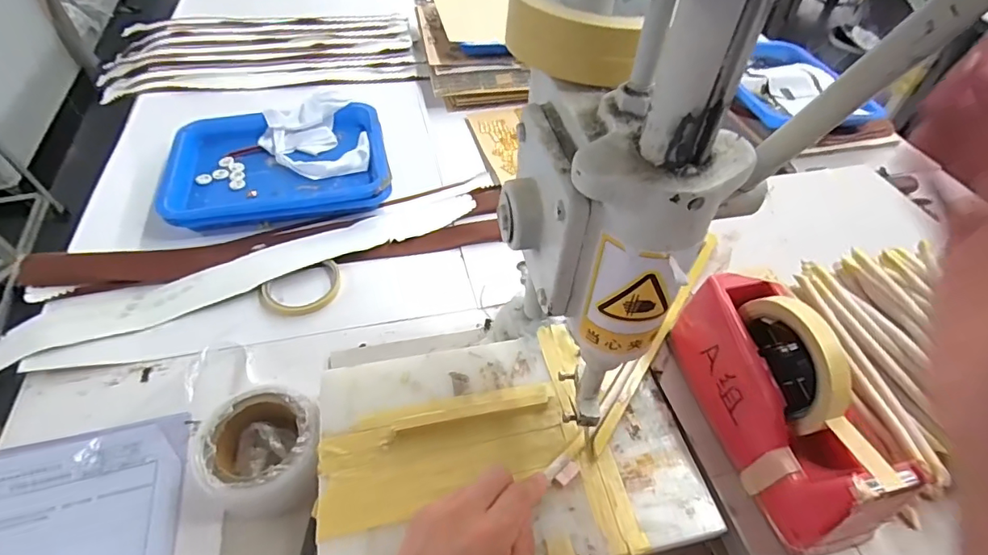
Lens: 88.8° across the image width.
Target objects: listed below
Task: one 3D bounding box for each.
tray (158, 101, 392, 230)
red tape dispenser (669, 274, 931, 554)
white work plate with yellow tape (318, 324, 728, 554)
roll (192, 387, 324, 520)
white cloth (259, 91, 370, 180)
[{"bbox_3d":[-0.301,-0.166,0.715,0.289,0.042,0.216,-10,50,-12],"label":"tray"},{"bbox_3d":[0.226,0.089,0.390,0.077,0.119,0.199,-8,50,-10],"label":"red tape dispenser"},{"bbox_3d":[0.009,0.137,0.421,0.296,0.013,0.199,-9,51,-8],"label":"white work plate with yellow tape"},{"bbox_3d":[-0.197,0.152,0.433,0.101,0.042,0.114,-18,53,-18],"label":"roll"},{"bbox_3d":[-0.261,-0.198,0.737,0.144,0.051,0.163,-18,53,-18],"label":"white cloth"}]

